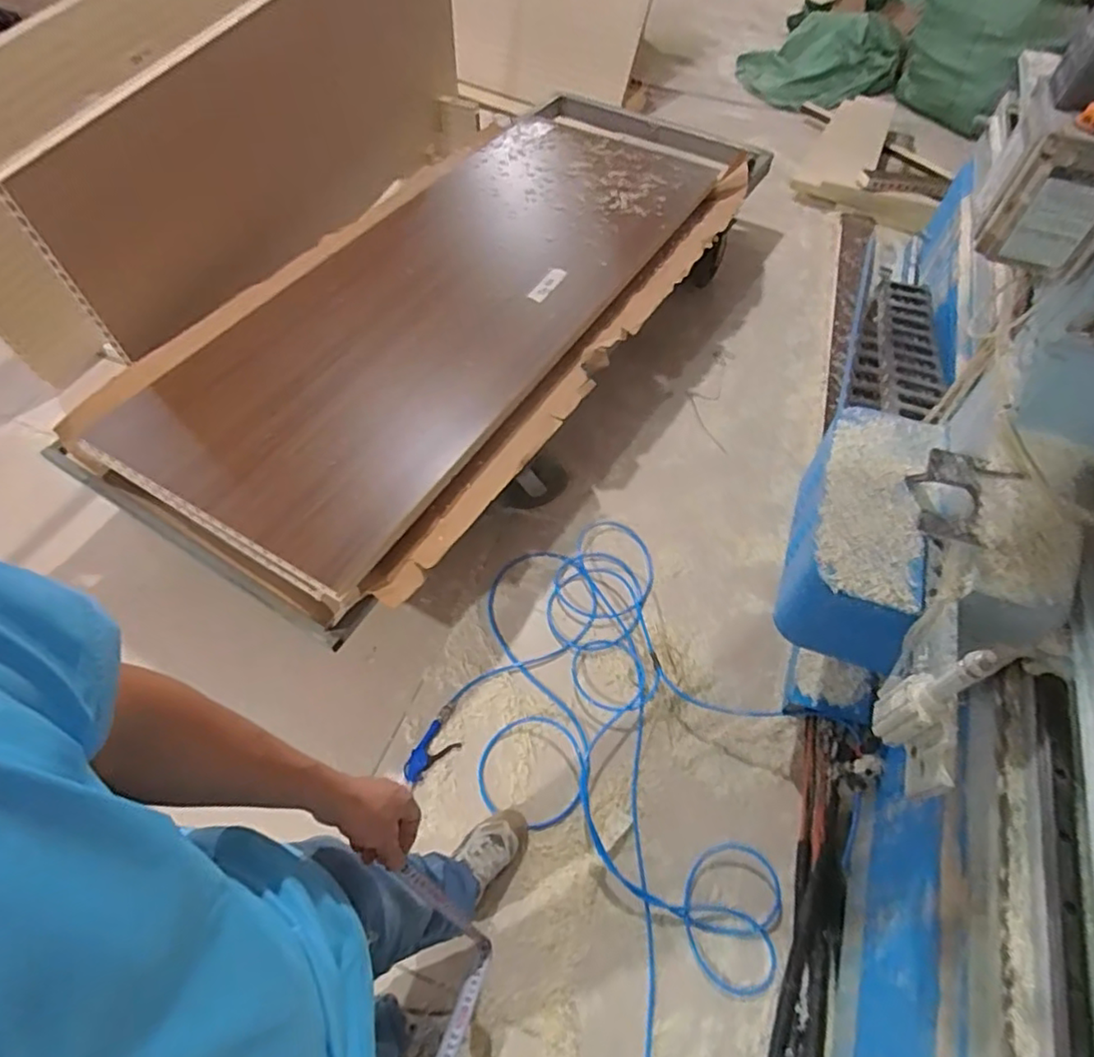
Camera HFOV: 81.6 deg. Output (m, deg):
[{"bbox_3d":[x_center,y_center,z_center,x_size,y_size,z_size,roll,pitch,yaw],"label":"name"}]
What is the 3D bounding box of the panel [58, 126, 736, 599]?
[{"bbox_3d":[-0.270,-0.734,1.837,0.926,0.079,2.042,30,64,12],"label":"panel"}]

